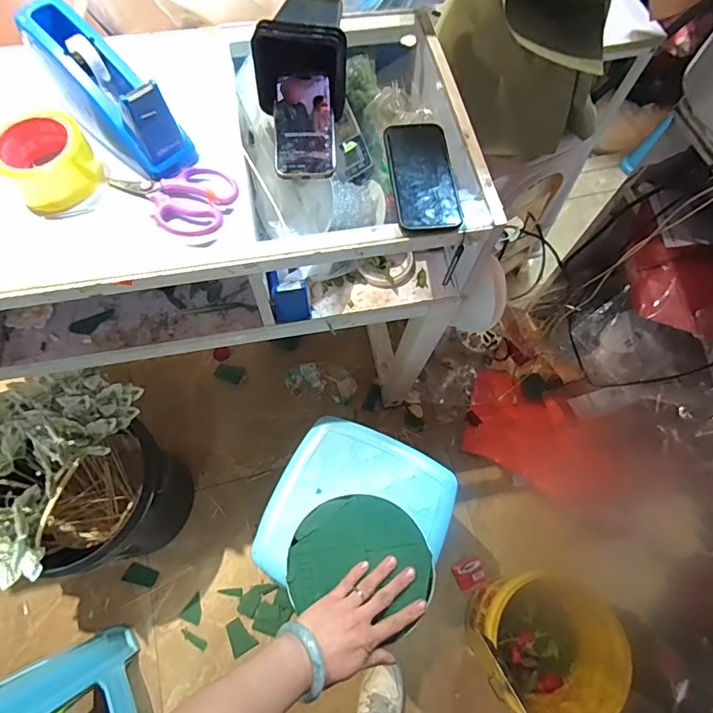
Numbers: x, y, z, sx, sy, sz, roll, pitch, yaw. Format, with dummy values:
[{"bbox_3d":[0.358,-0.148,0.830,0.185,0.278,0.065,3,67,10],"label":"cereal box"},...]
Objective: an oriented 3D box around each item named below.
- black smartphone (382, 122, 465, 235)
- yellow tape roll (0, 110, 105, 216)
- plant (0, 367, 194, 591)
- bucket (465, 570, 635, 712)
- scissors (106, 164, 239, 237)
[{"bbox_3d":[0.080,-0.224,0.561,0.075,0.015,0.159,-7,70,-4],"label":"black smartphone"},{"bbox_3d":[-0.358,-0.229,0.528,0.094,0.061,0.094,0,70,-1],"label":"yellow tape roll"},{"bbox_3d":[-0.539,0.271,0.948,0.322,0.441,0.330,-12,71,-5],"label":"plant"},{"bbox_3d":[0.385,0.596,0.973,0.243,0.248,0.254,-35,75,-13],"label":"bucket"},{"bbox_3d":[-0.218,-0.187,0.537,0.148,0.016,0.093,9,70,2],"label":"scissors"}]

